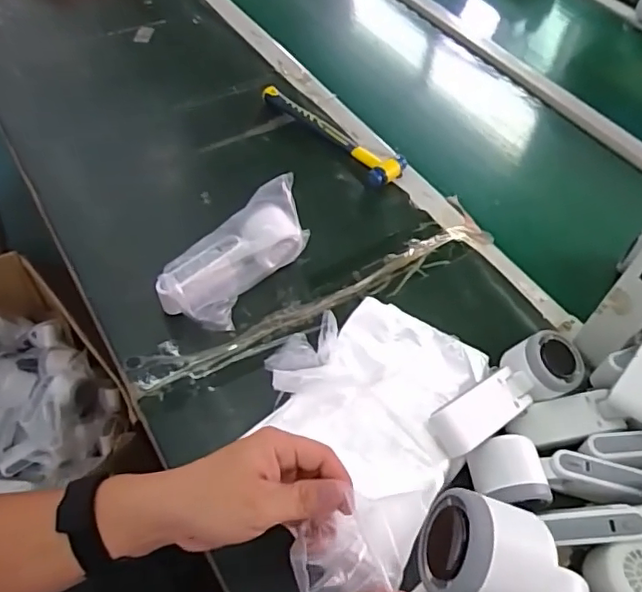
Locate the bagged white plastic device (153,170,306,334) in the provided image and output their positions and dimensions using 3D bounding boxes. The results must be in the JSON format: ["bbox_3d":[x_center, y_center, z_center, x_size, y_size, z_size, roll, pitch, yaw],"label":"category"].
[{"bbox_3d":[-0.086,-0.043,0.588,0.068,0.094,0.172,38,59,22],"label":"bagged white plastic device"}]

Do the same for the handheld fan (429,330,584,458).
[{"bbox_3d":[0.167,0.089,0.495,0.170,0.041,0.060,-34,62,-26],"label":"handheld fan"}]

